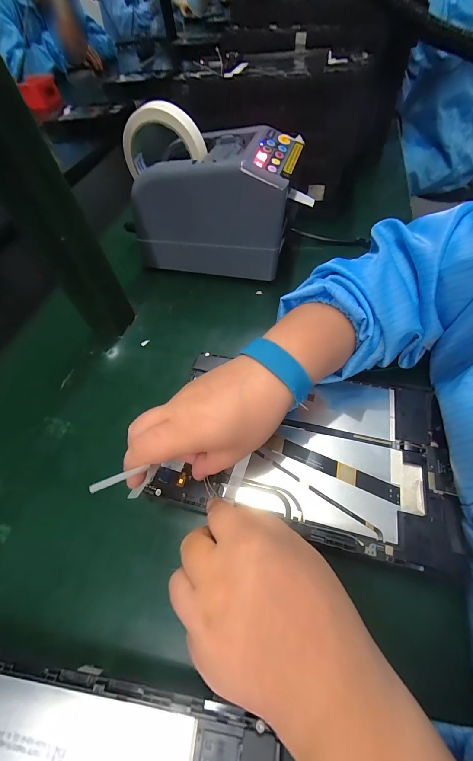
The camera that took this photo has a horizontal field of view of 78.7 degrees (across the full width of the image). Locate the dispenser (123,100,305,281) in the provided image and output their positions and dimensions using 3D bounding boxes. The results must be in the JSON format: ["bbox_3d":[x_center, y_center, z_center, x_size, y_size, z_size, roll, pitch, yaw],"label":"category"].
[{"bbox_3d":[-0.025,-0.222,0.357,0.208,0.157,0.104,10,56,12],"label":"dispenser"}]

